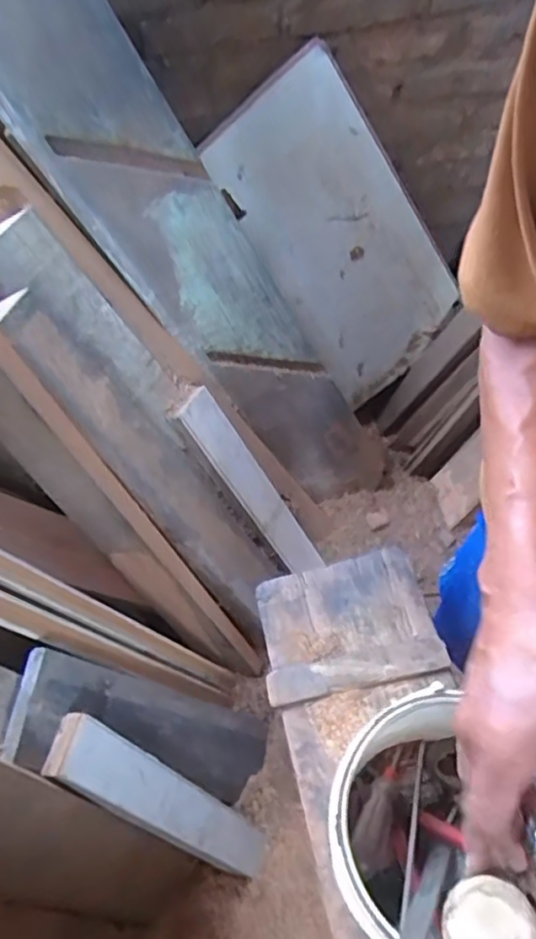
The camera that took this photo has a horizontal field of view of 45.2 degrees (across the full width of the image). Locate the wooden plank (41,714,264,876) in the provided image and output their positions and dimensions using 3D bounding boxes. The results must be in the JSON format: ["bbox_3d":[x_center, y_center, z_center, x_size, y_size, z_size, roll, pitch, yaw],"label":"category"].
[{"bbox_3d":[-0.131,0.467,0.890,0.030,0.467,0.080,4,53,40],"label":"wooden plank"}]

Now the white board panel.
[{"bbox_3d":[0.153,-0.435,1.273,0.312,0.678,0.027,-36,43,8],"label":"white board panel"}]

